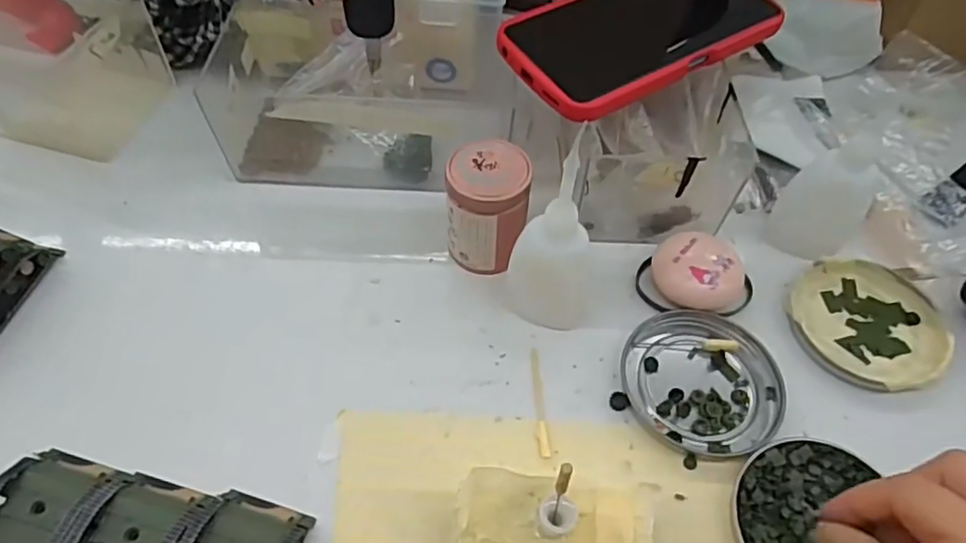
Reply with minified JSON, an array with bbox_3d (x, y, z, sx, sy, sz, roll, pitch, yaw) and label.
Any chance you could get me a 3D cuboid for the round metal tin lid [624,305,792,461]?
[{"bbox_3d":[0.111,0.055,0.319,0.079,0.008,0.073,1,53,-1],"label":"round metal tin lid"}]

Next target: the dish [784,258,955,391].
[{"bbox_3d":[0.208,0.028,0.340,0.080,0.013,0.077,1,53,-1],"label":"dish"}]

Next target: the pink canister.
[{"bbox_3d":[0.002,-0.033,0.345,0.043,0.065,0.043,4,53,1],"label":"pink canister"}]

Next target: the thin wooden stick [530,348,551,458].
[{"bbox_3d":[0.028,0.064,0.313,0.006,0.004,0.058,-2,54,-3],"label":"thin wooden stick"}]

